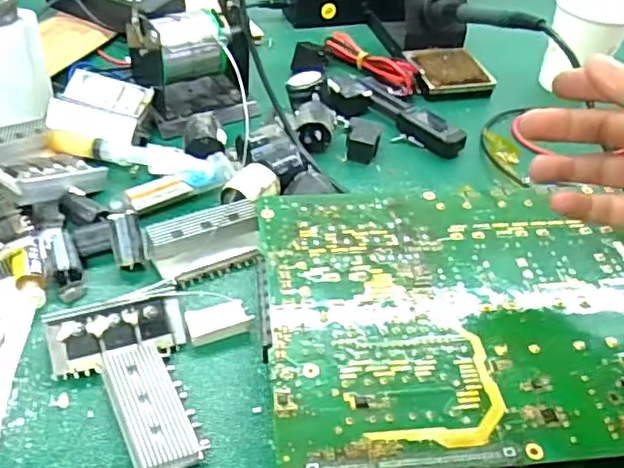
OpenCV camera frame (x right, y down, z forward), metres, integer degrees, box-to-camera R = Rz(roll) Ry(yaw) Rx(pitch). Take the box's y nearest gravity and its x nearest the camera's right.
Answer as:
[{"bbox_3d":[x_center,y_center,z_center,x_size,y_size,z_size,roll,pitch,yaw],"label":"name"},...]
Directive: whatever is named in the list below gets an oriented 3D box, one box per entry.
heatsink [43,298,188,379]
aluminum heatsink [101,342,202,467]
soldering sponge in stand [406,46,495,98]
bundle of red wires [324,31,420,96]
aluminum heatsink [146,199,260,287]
[{"bbox_3d":[-0.106,0.053,0.344,0.069,0.017,0.033,-12,86,-21],"label":"heatsink"},{"bbox_3d":[-0.082,0.085,0.315,0.032,0.019,0.074,-15,47,-23],"label":"aluminum heatsink"},{"bbox_3d":[0.130,-0.158,0.610,0.072,0.017,0.070,-6,45,-15],"label":"soldering sponge in stand"},{"bbox_3d":[0.057,-0.161,0.590,0.034,0.023,0.104,-27,53,-32],"label":"bundle of red wires"},{"bbox_3d":[-0.065,0.005,0.397,0.068,0.027,0.033,-21,50,-27],"label":"aluminum heatsink"}]

